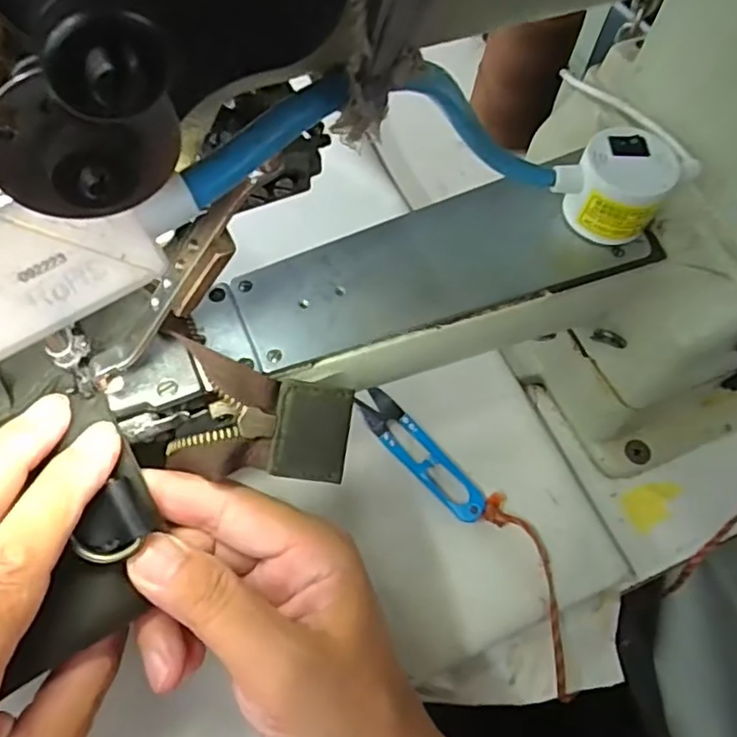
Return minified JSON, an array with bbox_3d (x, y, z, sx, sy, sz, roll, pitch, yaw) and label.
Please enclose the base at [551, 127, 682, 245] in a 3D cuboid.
[{"bbox_3d":[0.097,-0.074,0.261,0.041,0.034,0.034,19,64,8],"label":"base"}]

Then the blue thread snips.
[{"bbox_3d":[0.029,0.046,0.358,0.023,0.005,0.093,-39,70,-19],"label":"blue thread snips"}]

